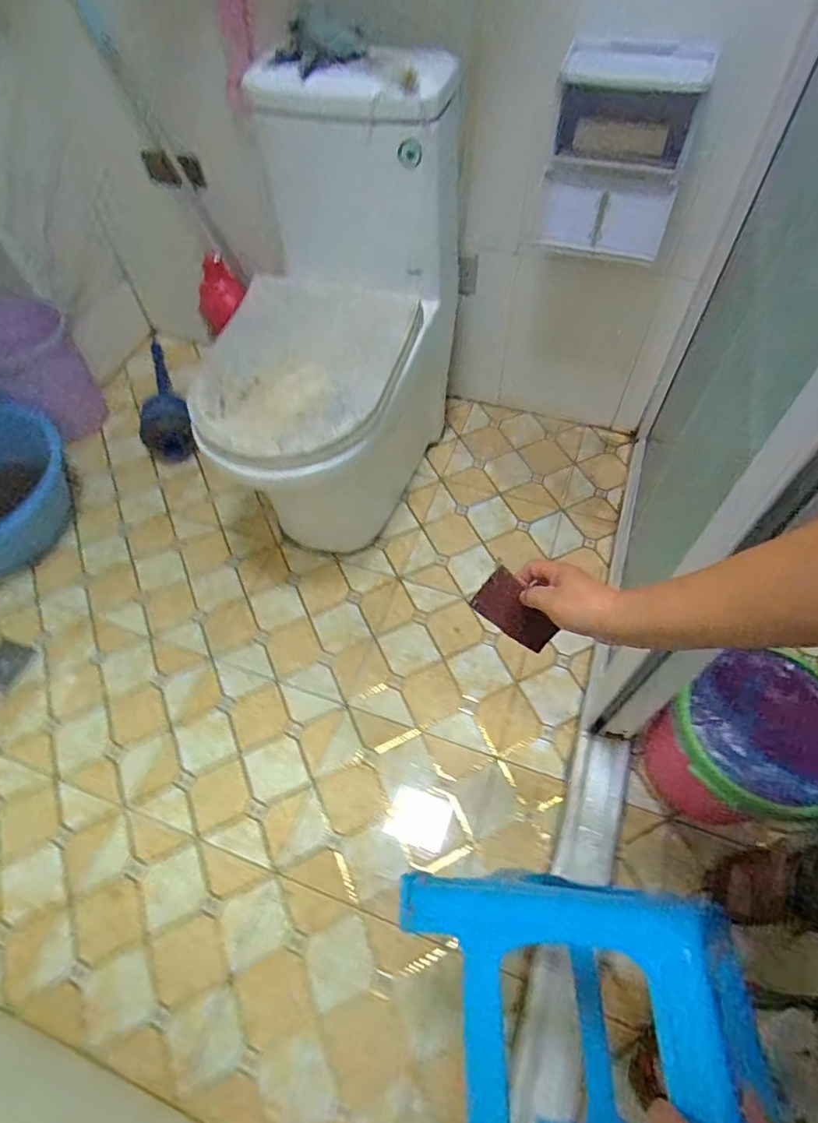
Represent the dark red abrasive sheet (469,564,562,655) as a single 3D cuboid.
[{"bbox_3d":[0.110,0.051,0.561,0.086,0.007,0.051,39,101,1],"label":"dark red abrasive sheet"}]

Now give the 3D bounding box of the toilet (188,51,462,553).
[{"bbox_3d":[-0.140,-0.420,1.111,0.411,0.735,0.695,4,56,5],"label":"toilet"}]

